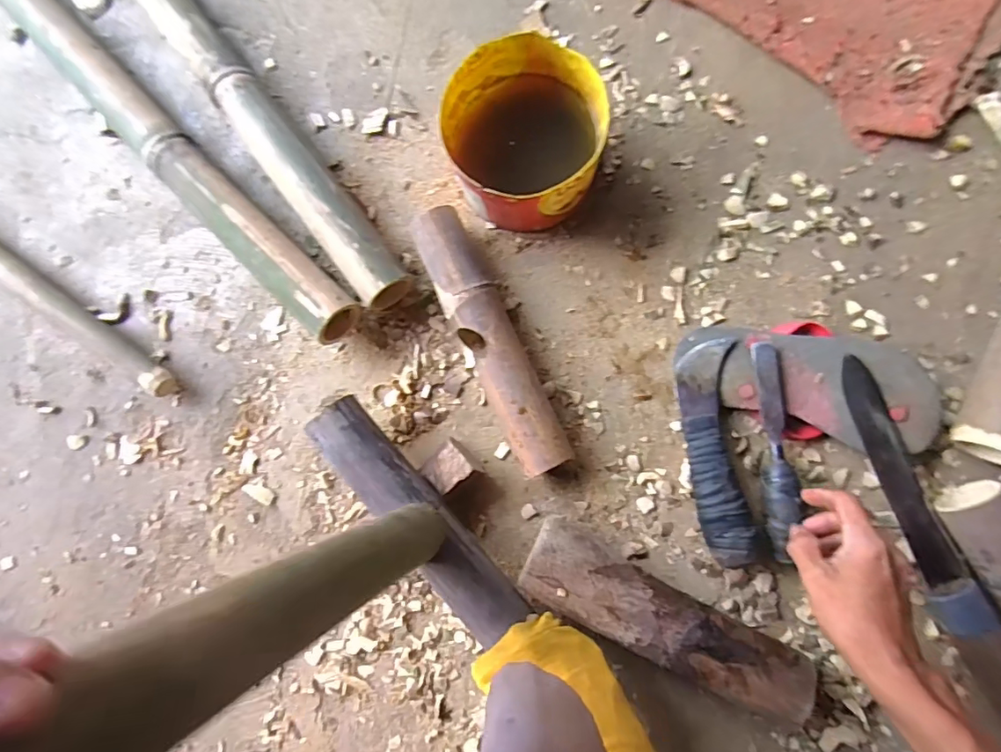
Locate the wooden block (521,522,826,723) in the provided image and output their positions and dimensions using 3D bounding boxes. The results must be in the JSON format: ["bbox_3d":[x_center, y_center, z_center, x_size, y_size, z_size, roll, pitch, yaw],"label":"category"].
[{"bbox_3d":[0.143,0.220,0.475,0.257,0.055,0.068,29,90,5],"label":"wooden block"}]

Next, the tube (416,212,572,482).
[{"bbox_3d":[-0.010,-0.035,0.530,0.062,0.055,0.276,-24,84,3],"label":"tube"}]

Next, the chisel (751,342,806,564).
[{"bbox_3d":[0.256,0.066,0.485,0.030,0.021,0.196,-1,81,4],"label":"chisel"}]

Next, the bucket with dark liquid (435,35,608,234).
[{"bbox_3d":[0.025,-0.230,0.517,0.147,0.094,0.159,0,85,6],"label":"bucket with dark liquid"}]

